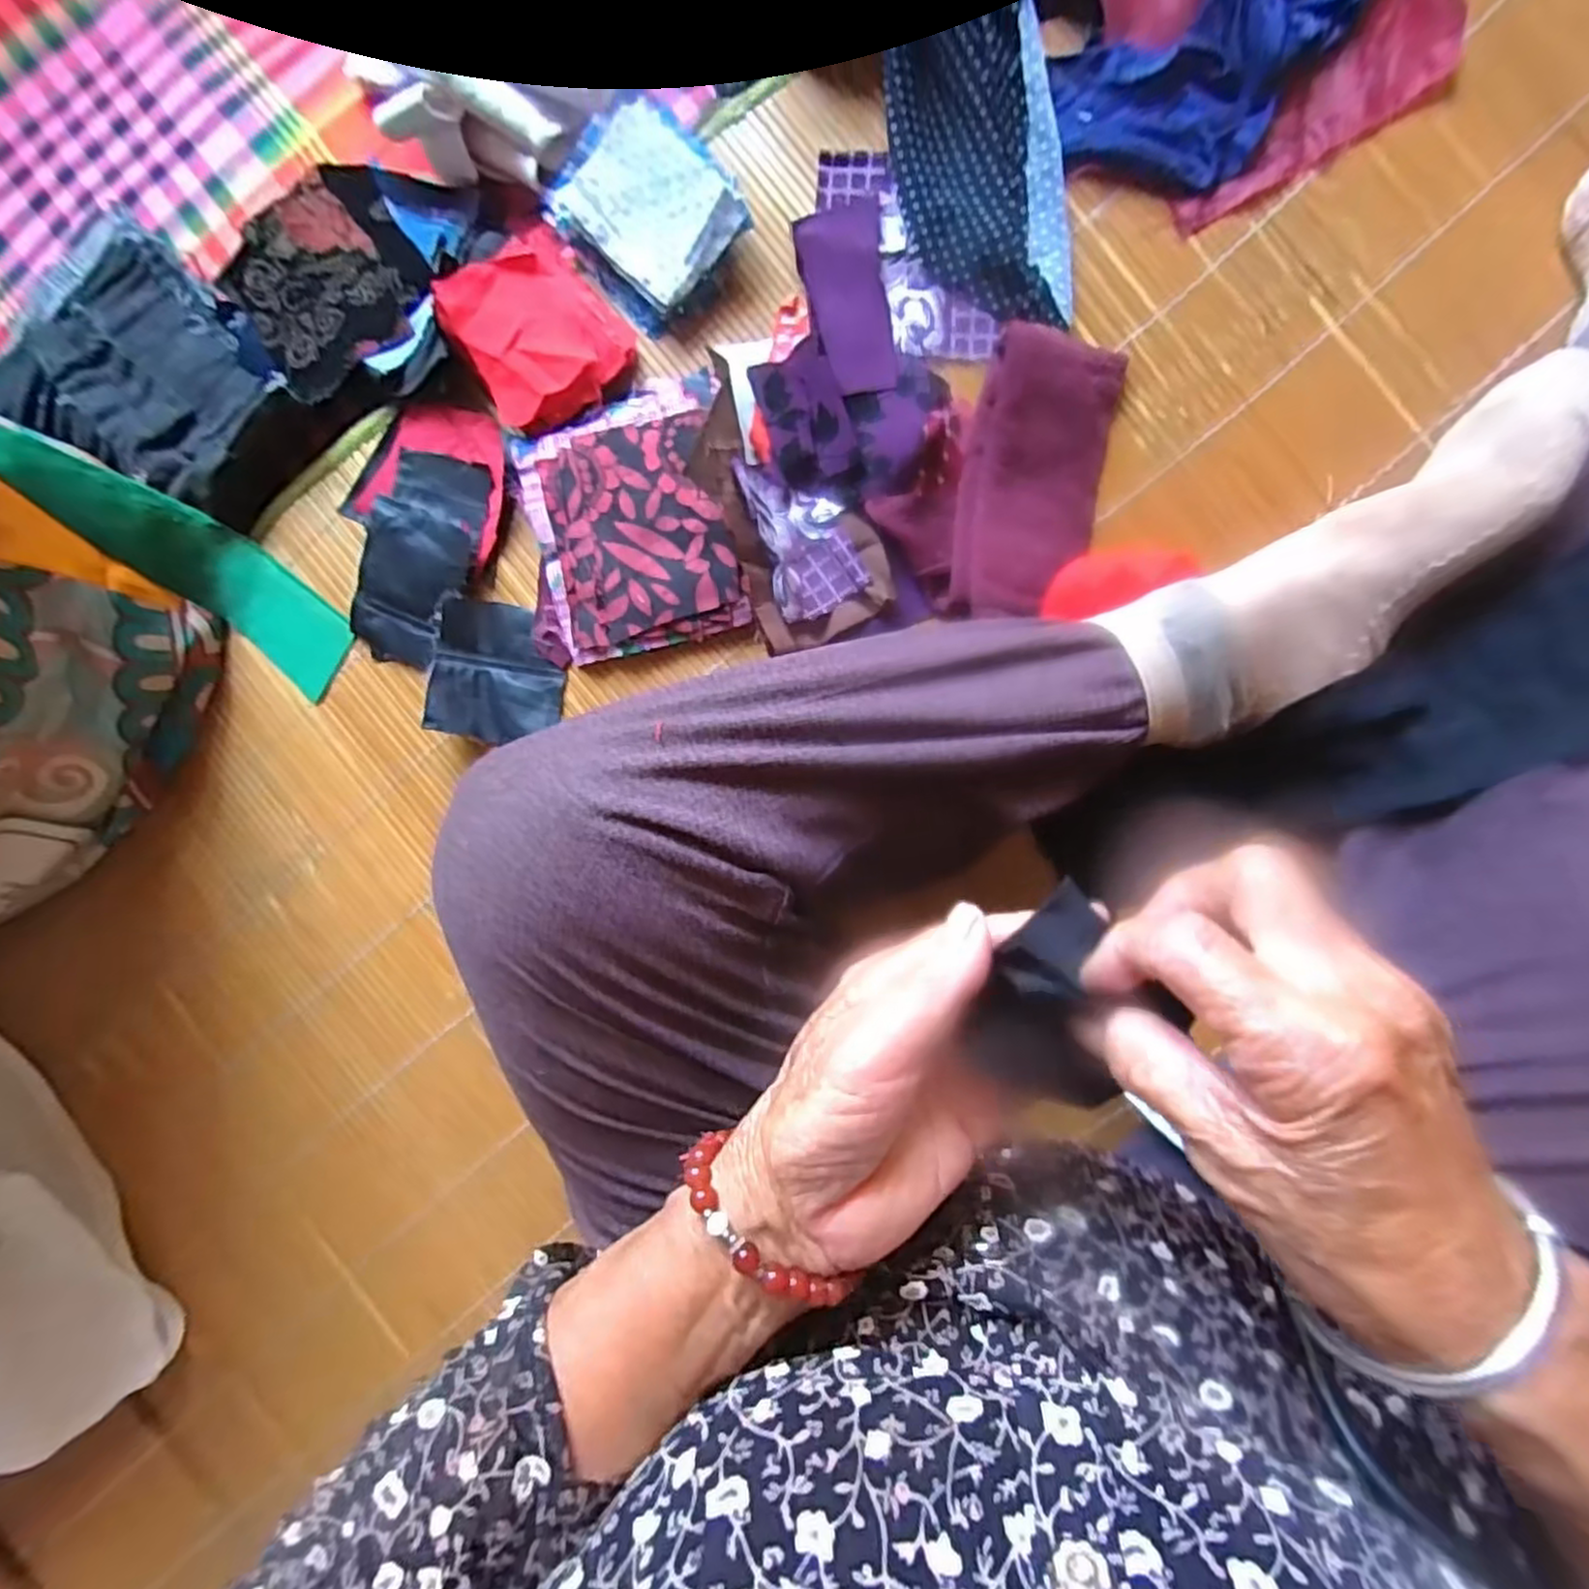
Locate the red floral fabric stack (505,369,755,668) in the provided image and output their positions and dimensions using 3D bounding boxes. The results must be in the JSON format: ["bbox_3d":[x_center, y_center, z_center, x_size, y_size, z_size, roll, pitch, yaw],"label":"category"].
[{"bbox_3d":[-0.088,-0.142,0.380,0.112,0.018,0.129,-9,87,7],"label":"red floral fabric stack"}]

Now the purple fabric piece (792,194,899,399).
[{"bbox_3d":[0.028,-0.258,0.375,0.043,0.007,0.096,-10,87,5],"label":"purple fabric piece"}]

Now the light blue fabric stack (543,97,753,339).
[{"bbox_3d":[-0.078,-0.301,0.374,0.075,0.023,0.098,-40,85,3],"label":"light blue fabric stack"}]

